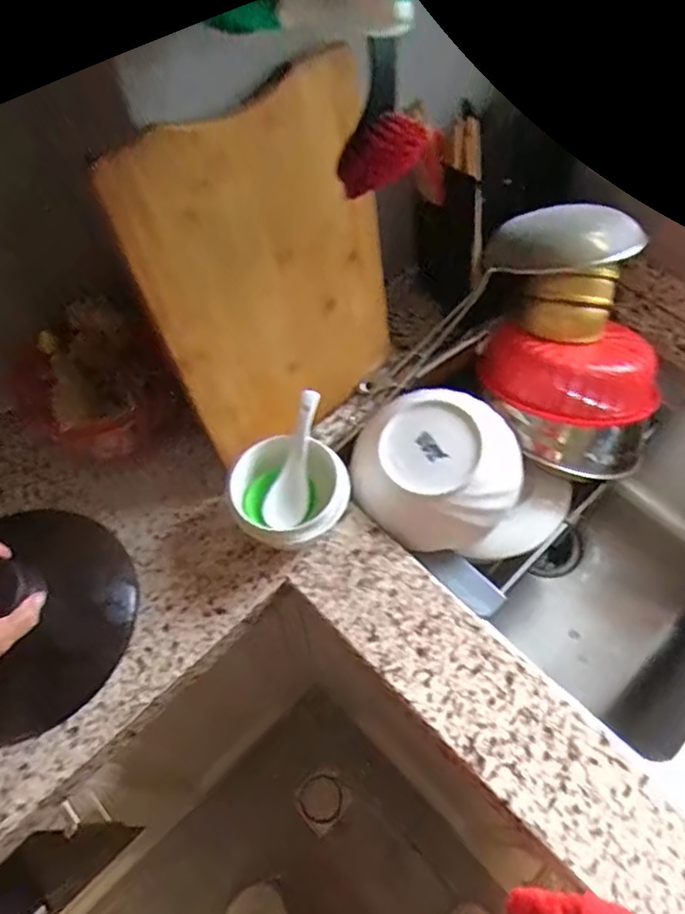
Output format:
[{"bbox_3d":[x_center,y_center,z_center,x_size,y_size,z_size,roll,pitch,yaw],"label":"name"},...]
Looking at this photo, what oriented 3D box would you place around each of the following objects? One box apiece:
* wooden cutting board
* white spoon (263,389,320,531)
[{"bbox_3d":[-0.057,-0.155,0.560,0.242,0.320,0.025,-39,51,-23],"label":"wooden cutting board"},{"bbox_3d":[-0.045,0.004,0.595,0.037,0.019,0.138,15,94,9],"label":"white spoon"}]

